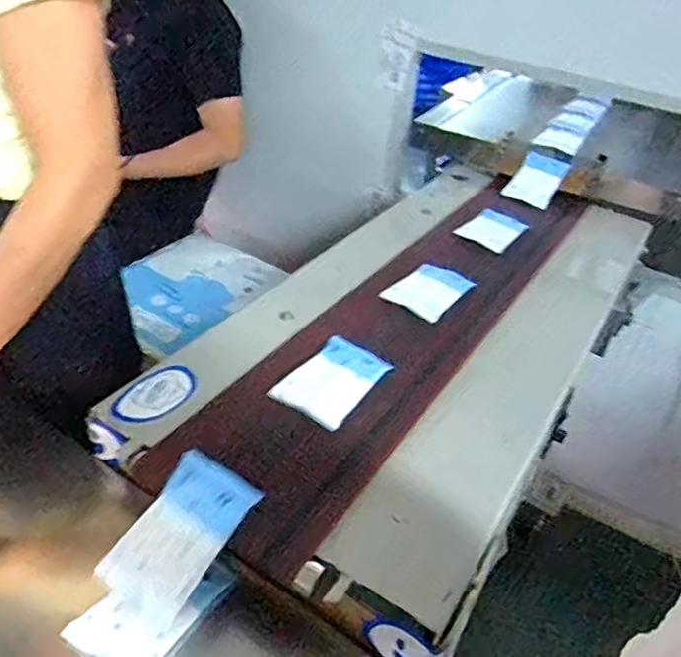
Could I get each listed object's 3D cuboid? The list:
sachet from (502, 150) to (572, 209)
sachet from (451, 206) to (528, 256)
[{"bbox_3d":[0.404,-0.306,1.260,0.094,0.017,0.149,32,70,4],"label":"sachet"},{"bbox_3d":[0.284,-0.184,1.108,0.104,0.022,0.148,32,44,29],"label":"sachet"}]

